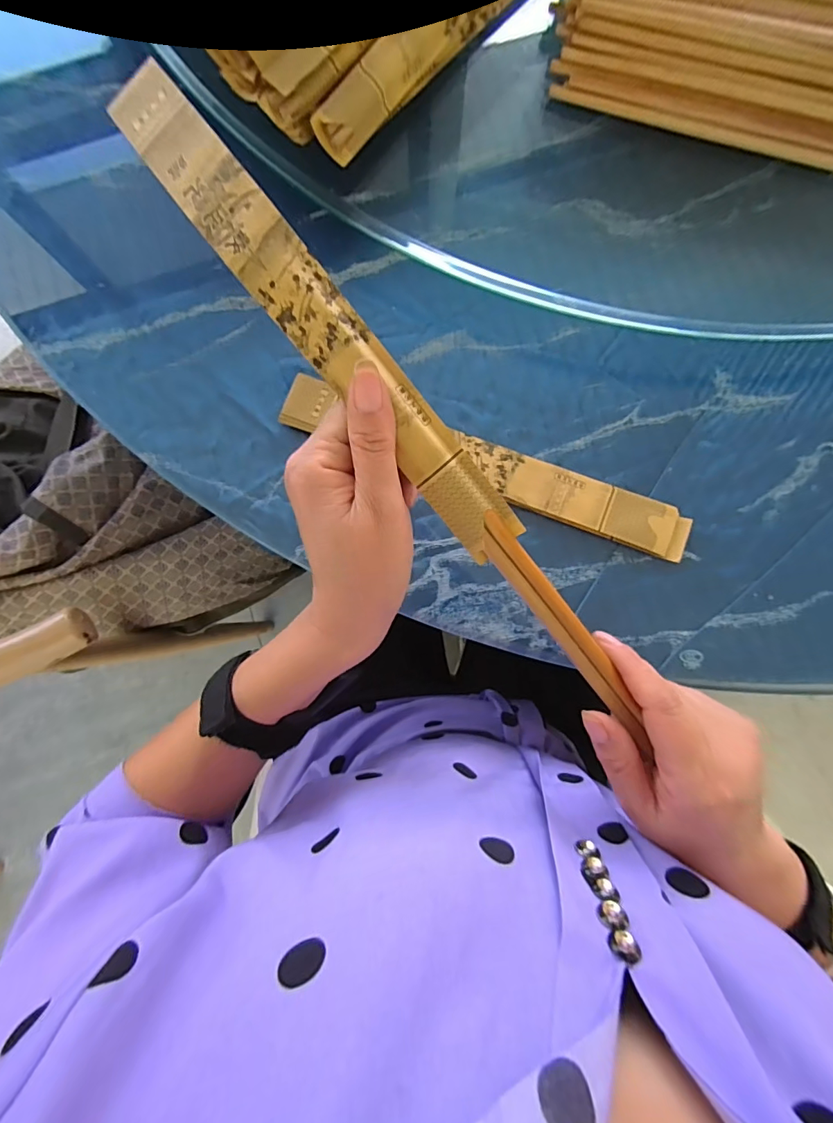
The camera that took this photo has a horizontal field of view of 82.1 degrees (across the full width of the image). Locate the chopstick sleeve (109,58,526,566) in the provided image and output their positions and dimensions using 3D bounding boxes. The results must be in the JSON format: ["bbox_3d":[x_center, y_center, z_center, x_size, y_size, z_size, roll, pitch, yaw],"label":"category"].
[{"bbox_3d":[-0.043,-0.105,0.209,0.031,0.021,0.252,-40,94,-2],"label":"chopstick sleeve"}]

